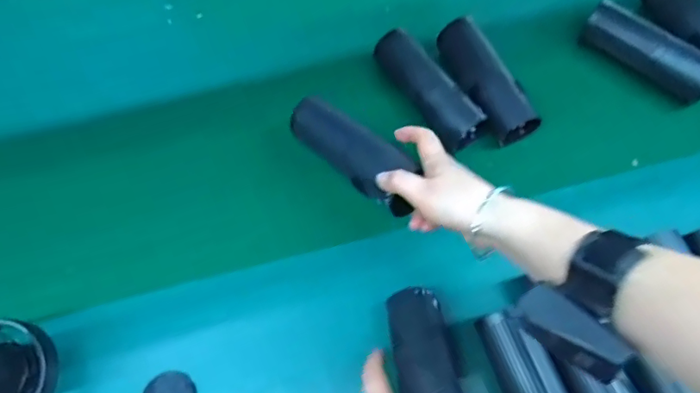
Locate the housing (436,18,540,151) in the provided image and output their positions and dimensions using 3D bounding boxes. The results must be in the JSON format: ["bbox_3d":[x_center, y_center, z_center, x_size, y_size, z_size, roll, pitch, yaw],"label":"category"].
[{"bbox_3d":[0.160,-0.141,0.632,0.050,0.047,0.171,-25,69,-10],"label":"housing"}]

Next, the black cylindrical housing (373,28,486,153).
[{"bbox_3d":[0.091,-0.131,0.629,0.045,0.041,0.168,-32,70,-12],"label":"black cylindrical housing"}]

